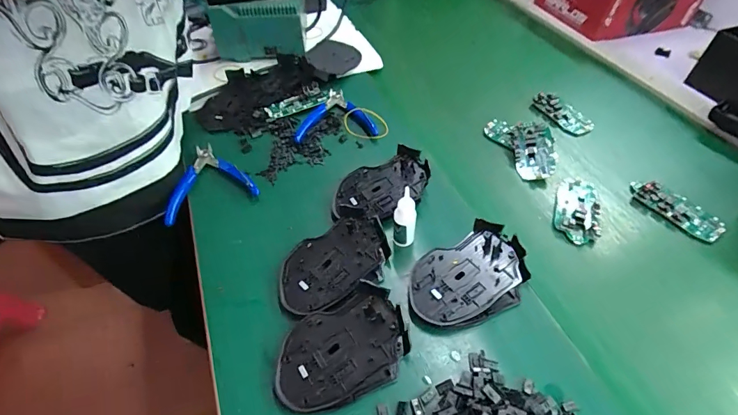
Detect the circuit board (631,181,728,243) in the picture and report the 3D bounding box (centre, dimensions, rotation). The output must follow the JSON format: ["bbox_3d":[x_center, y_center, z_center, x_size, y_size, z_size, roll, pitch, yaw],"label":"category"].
[{"bbox_3d":[0.352,0.001,0.451,0.039,0.013,0.097,-34,57,-26],"label":"circuit board"}]

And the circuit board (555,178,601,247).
[{"bbox_3d":[0.240,0.001,0.451,0.046,0.008,0.093,15,51,13],"label":"circuit board"}]

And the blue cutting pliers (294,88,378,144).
[{"bbox_3d":[-0.049,-0.133,0.551,0.108,0.016,0.105,-6,49,-5],"label":"blue cutting pliers"}]

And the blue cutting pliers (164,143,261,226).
[{"bbox_3d":[-0.200,-0.037,0.477,0.104,0.015,0.111,-20,52,-16],"label":"blue cutting pliers"}]

